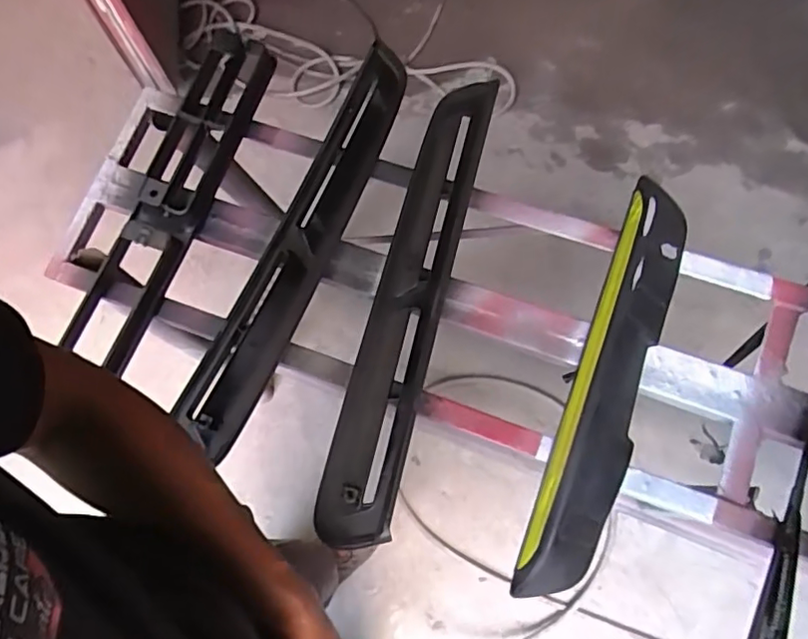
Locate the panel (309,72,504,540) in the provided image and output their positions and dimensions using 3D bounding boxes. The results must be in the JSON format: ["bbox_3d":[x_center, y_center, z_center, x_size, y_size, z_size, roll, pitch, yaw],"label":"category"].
[{"bbox_3d":[0.004,-0.026,0.611,0.081,0.042,0.512,12,71,8],"label":"panel"}]

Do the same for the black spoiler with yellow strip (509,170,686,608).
[{"bbox_3d":[0.204,0.060,0.566,0.080,0.065,0.427,18,72,10],"label":"black spoiler with yellow strip"}]

